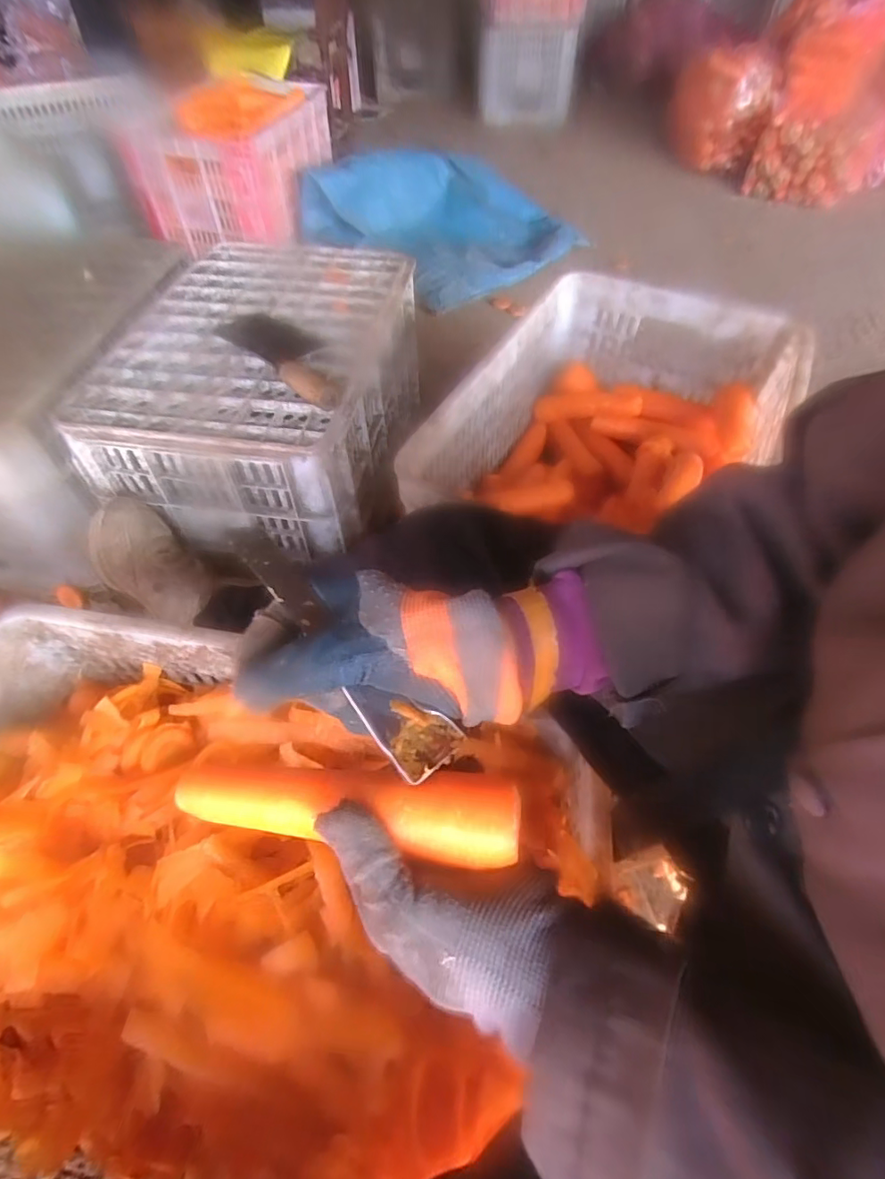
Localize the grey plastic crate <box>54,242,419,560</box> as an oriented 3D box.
[{"bbox_3d":[-0.256,-0.294,0.792,0.364,0.213,0.471,7,54,5],"label":"grey plastic crate"}]

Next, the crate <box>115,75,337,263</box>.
[{"bbox_3d":[-0.547,-1.163,1.474,0.424,0.250,0.492,12,54,9],"label":"crate"}]

